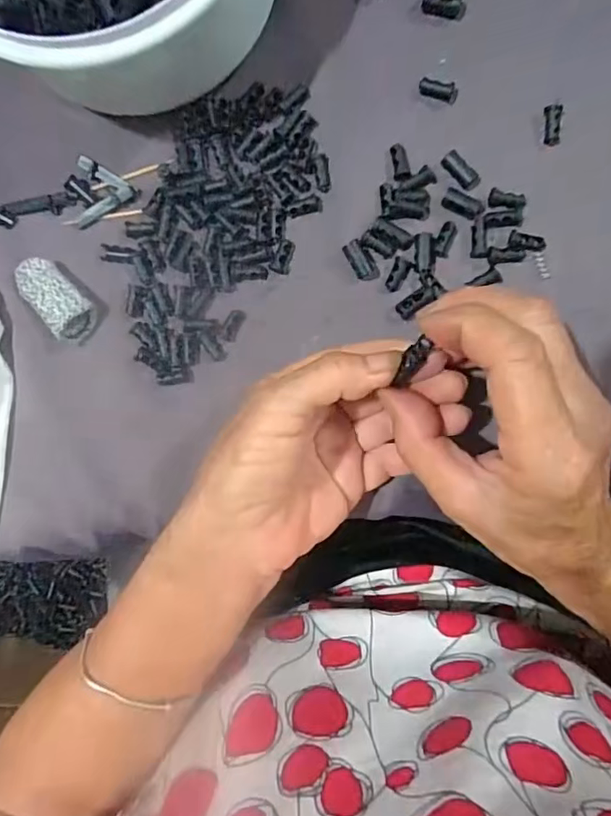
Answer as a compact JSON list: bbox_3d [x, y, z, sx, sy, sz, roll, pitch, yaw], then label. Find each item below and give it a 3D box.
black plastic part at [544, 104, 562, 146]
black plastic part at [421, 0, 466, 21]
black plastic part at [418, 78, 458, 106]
[{"bbox_3d":[0.119,-0.135,0.258,0.007,0.006,0.018,-3,94,6],"label":"black plastic part"},{"bbox_3d":[0.067,-0.196,0.260,0.021,0.005,0.011,12,95,5],"label":"black plastic part"},{"bbox_3d":[0.065,-0.155,0.263,0.019,0.005,0.007,22,96,4],"label":"black plastic part"}]

